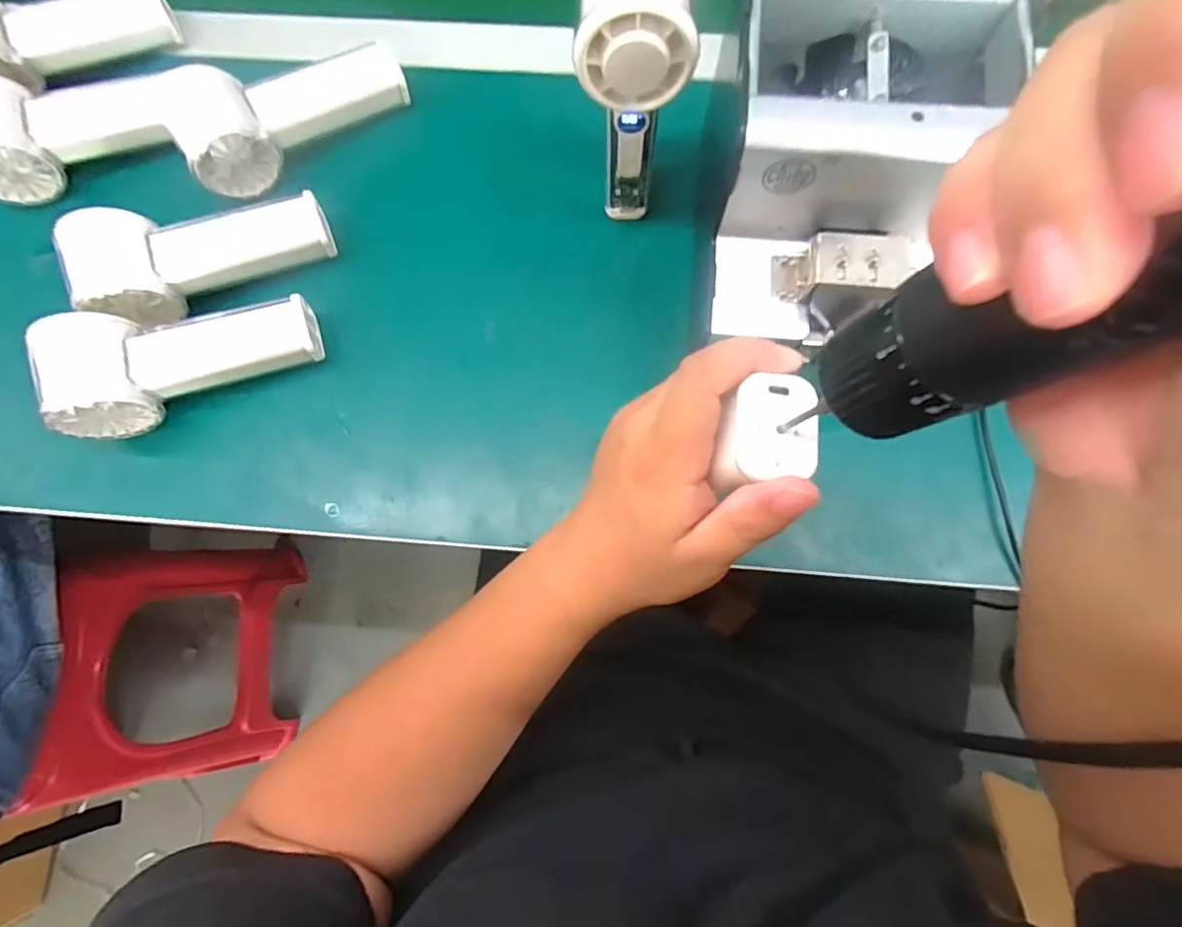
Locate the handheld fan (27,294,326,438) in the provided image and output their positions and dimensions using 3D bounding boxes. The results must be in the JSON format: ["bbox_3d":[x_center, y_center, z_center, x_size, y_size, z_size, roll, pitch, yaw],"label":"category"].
[{"bbox_3d":[-0.251,-0.067,0.354,0.149,0.058,0.061,-22,77,-4],"label":"handheld fan"}]

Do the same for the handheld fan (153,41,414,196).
[{"bbox_3d":[-0.204,-0.246,0.392,0.151,0.051,0.063,-31,78,-6],"label":"handheld fan"}]

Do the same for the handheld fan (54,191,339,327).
[{"bbox_3d":[-0.248,-0.141,0.363,0.153,0.048,0.066,-27,77,-5],"label":"handheld fan"}]

